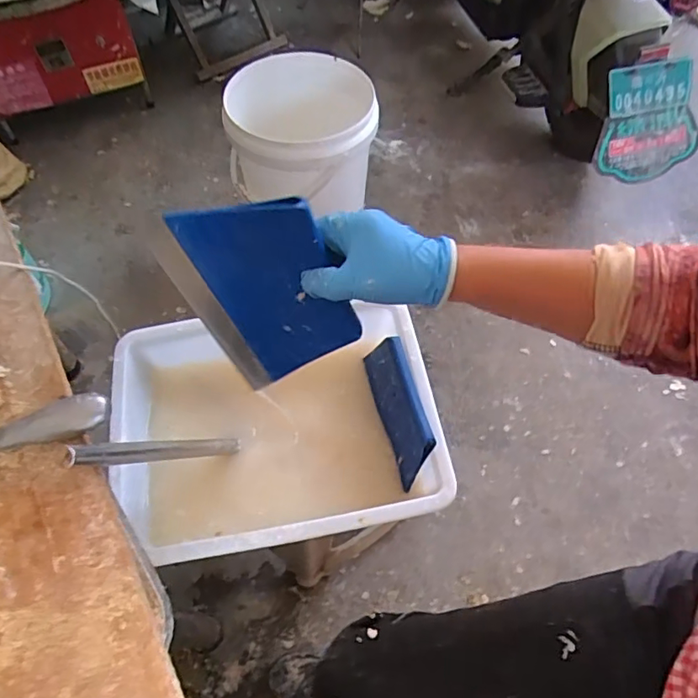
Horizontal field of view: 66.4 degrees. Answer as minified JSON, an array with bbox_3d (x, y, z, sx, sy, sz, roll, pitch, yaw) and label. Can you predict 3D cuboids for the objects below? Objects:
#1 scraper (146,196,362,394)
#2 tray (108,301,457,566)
[{"bbox_3d":[-0.070,-0.047,0.434,0.128,0.174,0.009,-18,41,16],"label":"scraper"},{"bbox_3d":[-0.086,0.089,0.620,0.354,0.103,0.268,-7,56,-7],"label":"tray"}]

